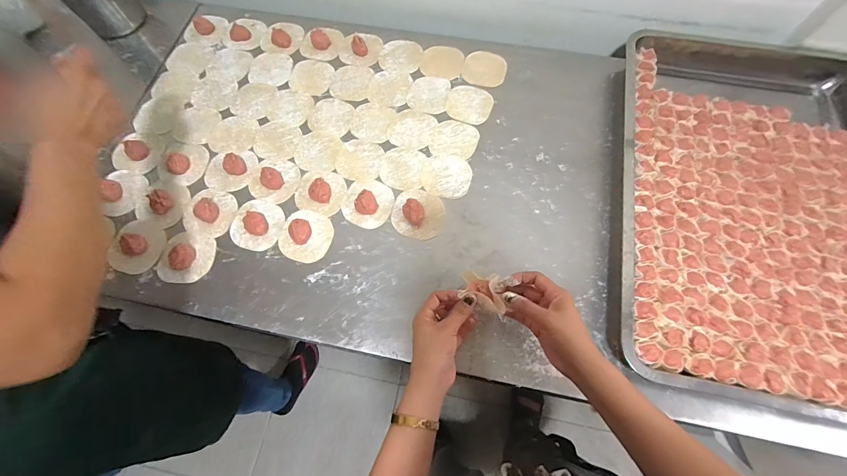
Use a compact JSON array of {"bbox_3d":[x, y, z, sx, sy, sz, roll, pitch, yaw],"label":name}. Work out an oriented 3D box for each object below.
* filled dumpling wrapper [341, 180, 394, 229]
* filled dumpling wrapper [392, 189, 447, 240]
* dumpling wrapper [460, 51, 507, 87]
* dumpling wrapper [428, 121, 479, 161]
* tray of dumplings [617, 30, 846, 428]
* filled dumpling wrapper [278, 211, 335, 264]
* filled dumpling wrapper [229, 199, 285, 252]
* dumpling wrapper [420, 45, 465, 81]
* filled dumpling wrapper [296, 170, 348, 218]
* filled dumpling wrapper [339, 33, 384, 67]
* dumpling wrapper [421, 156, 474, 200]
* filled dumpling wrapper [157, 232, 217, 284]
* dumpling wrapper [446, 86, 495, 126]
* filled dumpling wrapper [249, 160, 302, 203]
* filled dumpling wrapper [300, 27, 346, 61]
[{"bbox_3d":[-0.089,-0.060,0.567,0.080,0.019,0.079,0,69,0],"label":"filled dumpling wrapper"},{"bbox_3d":[-0.008,-0.042,0.557,0.080,0.019,0.080,0,69,0],"label":"filled dumpling wrapper"},{"bbox_3d":[0.115,-0.321,0.675,0.084,0.005,0.077,0,69,0],"label":"dumpling wrapper"},{"bbox_3d":[0.053,-0.172,0.615,0.082,0.004,0.072,12,70,5],"label":"dumpling wrapper"},{"bbox_3d":[0.506,-0.085,0.554,0.405,0.053,0.652,11,70,5],"label":"tray of dumplings"},{"bbox_3d":[-0.183,-0.007,0.547,0.081,0.022,0.079,0,69,0],"label":"filled dumpling wrapper"},{"bbox_3d":[-0.261,-0.024,0.557,0.081,0.014,0.081,0,69,0],"label":"filled dumpling wrapper"},{"bbox_3d":[0.036,-0.336,0.682,0.078,0.004,0.081,12,70,5],"label":"dumpling wrapper"},{"bbox_3d":[-0.167,-0.079,0.575,0.081,0.020,0.074,0,69,0],"label":"filled dumpling wrapper"},{"bbox_3d":[-0.119,-0.372,0.684,0.077,0.026,0.086,8,69,3],"label":"filled dumpling wrapper"},{"bbox_3d":[0.038,-0.104,0.588,0.083,0.004,0.076,0,69,0],"label":"dumpling wrapper"},{"bbox_3d":[-0.359,0.029,0.536,0.075,0.010,0.076,0,69,0],"label":"filled dumpling wrapper"},{"bbox_3d":[0.083,-0.242,0.643,0.082,0.004,0.077,0,69,0],"label":"dumpling wrapper"},{"bbox_3d":[-0.246,-0.101,0.584,0.080,0.024,0.077,0,69,0],"label":"filled dumpling wrapper"},{"bbox_3d":[-0.198,-0.384,0.698,0.081,0.015,0.081,0,69,0],"label":"filled dumpling wrapper"}]

